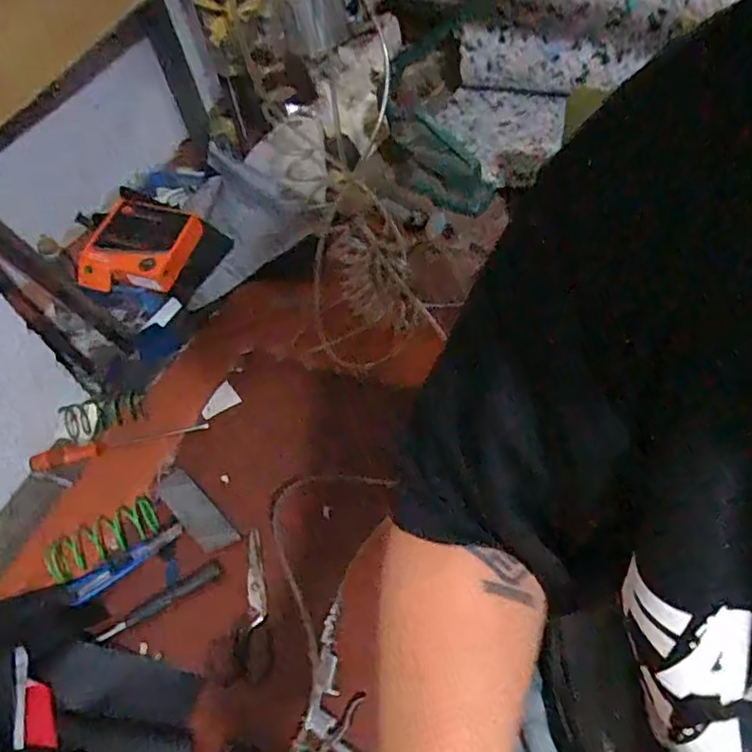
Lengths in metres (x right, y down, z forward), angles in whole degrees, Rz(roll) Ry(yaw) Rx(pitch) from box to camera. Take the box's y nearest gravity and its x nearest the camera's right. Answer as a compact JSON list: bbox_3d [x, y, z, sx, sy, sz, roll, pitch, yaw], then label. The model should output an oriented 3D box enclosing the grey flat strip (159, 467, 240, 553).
[{"bbox_3d":[-0.260,0.192,0.893,0.049,0.008,0.149,-40,68,-19],"label":"grey flat strip"}]

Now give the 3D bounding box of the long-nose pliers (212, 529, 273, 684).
[{"bbox_3d":[-0.179,0.299,0.815,0.073,0.012,0.183,-10,56,-6],"label":"long-nose pliers"}]

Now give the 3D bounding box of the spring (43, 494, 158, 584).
[{"bbox_3d":[-0.374,0.220,0.846,0.154,0.043,0.057,-23,55,-9],"label":"spring"}]

